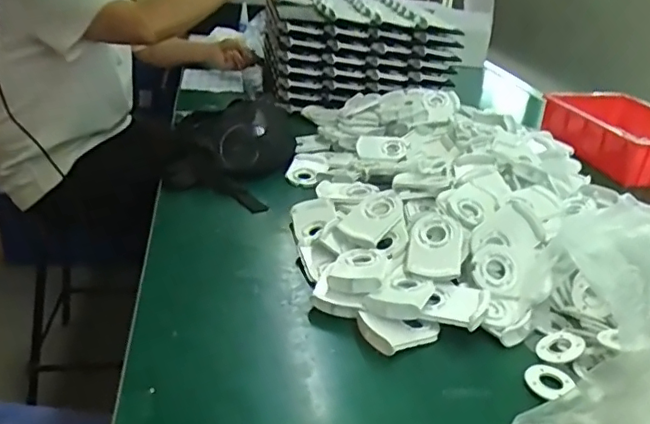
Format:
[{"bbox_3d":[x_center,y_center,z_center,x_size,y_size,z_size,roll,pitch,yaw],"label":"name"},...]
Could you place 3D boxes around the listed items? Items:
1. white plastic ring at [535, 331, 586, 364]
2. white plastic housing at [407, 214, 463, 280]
[{"bbox_3d":[0.230,0.131,0.560,0.044,0.008,0.043,-26,20,10],"label":"white plastic ring"},{"bbox_3d":[0.124,0.037,0.642,0.059,0.014,0.090,-2,50,16],"label":"white plastic housing"}]

